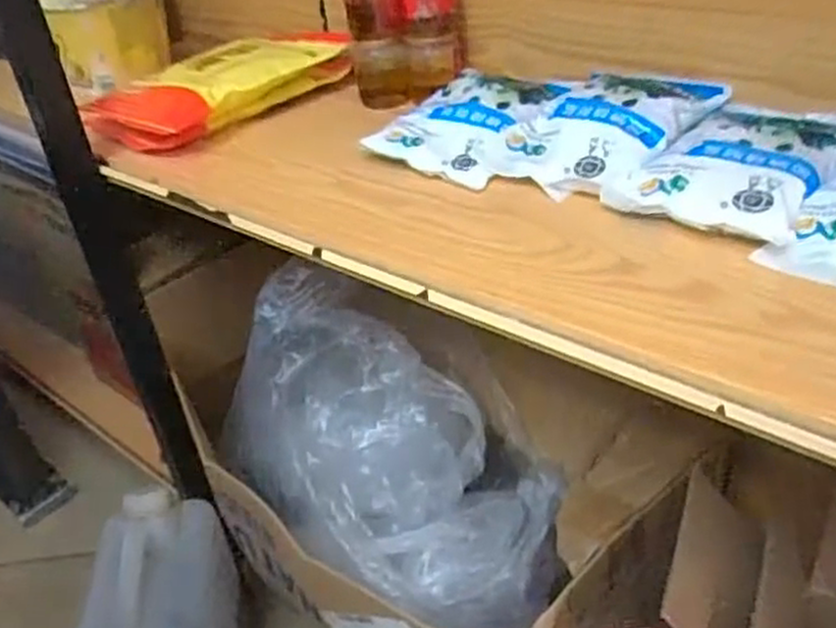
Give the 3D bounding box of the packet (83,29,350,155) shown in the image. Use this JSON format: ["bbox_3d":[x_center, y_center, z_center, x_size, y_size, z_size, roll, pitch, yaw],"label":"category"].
[{"bbox_3d":[-0.169,-0.224,0.743,0.110,0.045,0.261,25,46,38],"label":"packet"}]

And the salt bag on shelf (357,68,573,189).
[{"bbox_3d":[0.040,-0.152,0.613,0.110,0.031,0.139,19,42,33],"label":"salt bag on shelf"}]

